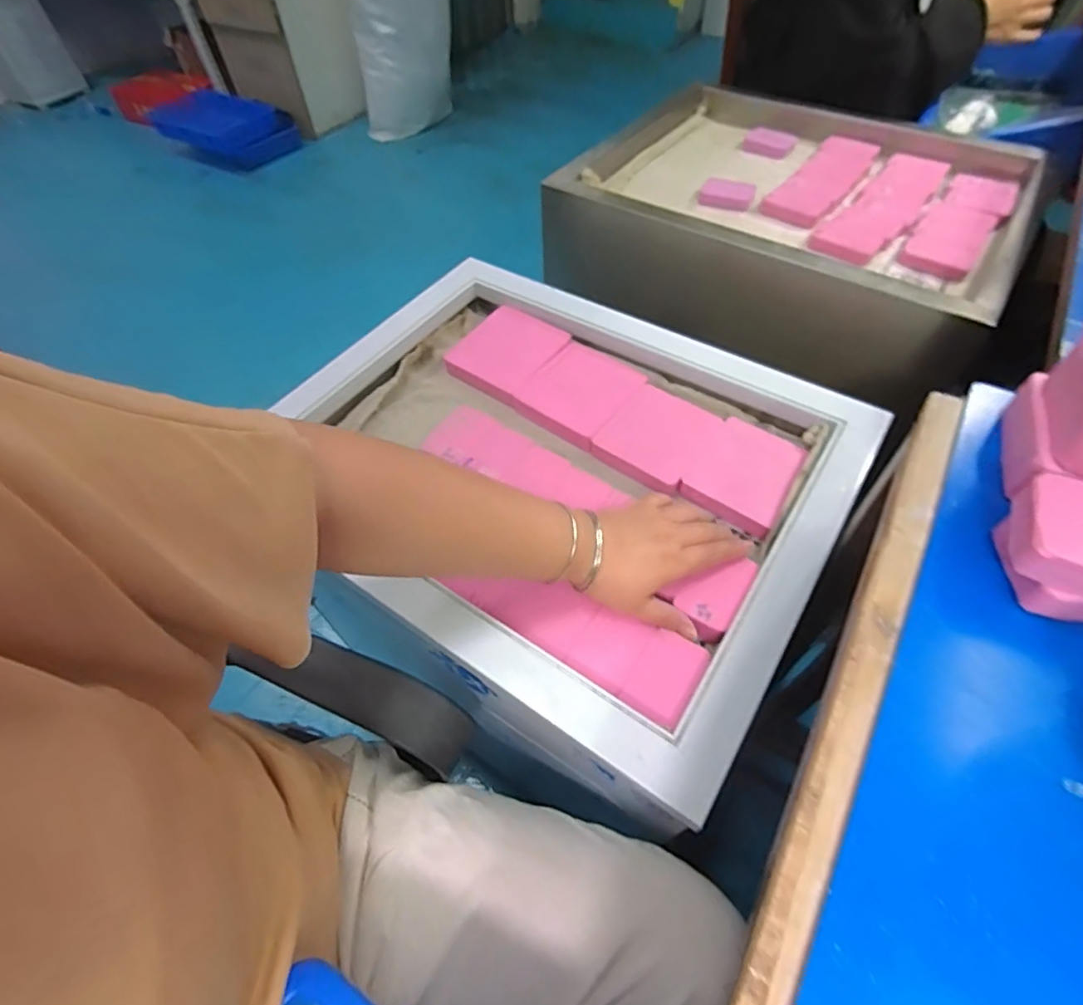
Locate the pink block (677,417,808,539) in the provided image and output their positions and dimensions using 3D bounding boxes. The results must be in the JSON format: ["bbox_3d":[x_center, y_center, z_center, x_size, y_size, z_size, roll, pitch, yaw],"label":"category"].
[{"bbox_3d":[0.191,-0.030,0.521,0.085,0.021,0.107,30,61,23],"label":"pink block"}]

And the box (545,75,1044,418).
[{"bbox_3d":[0.320,-0.374,0.750,0.498,0.145,0.391,29,60,22],"label":"box"}]

